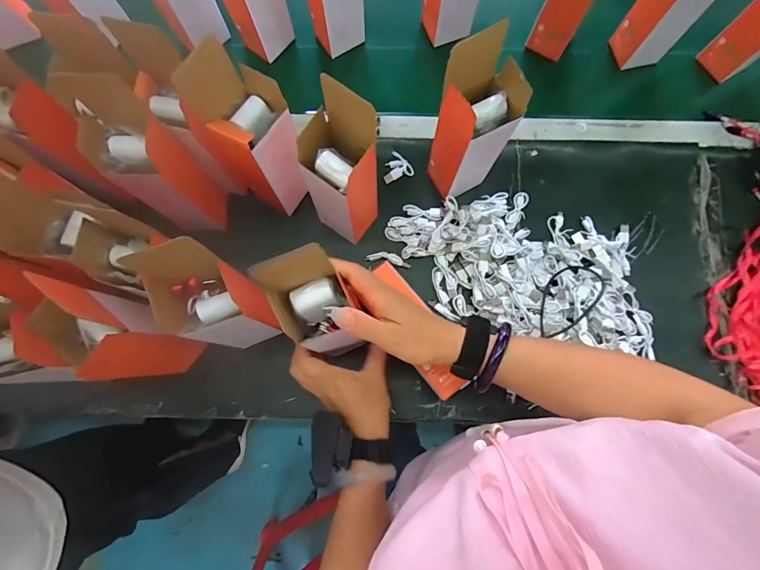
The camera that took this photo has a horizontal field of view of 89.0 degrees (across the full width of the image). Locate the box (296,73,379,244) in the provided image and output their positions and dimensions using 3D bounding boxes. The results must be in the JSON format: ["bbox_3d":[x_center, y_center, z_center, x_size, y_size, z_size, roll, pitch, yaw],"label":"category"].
[{"bbox_3d":[-0.044,-0.115,0.439,0.083,0.224,0.067,35,76,8],"label":"box"}]

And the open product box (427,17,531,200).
[{"bbox_3d":[0.102,-0.175,0.455,0.068,0.227,0.056,-28,77,-9],"label":"open product box"}]

